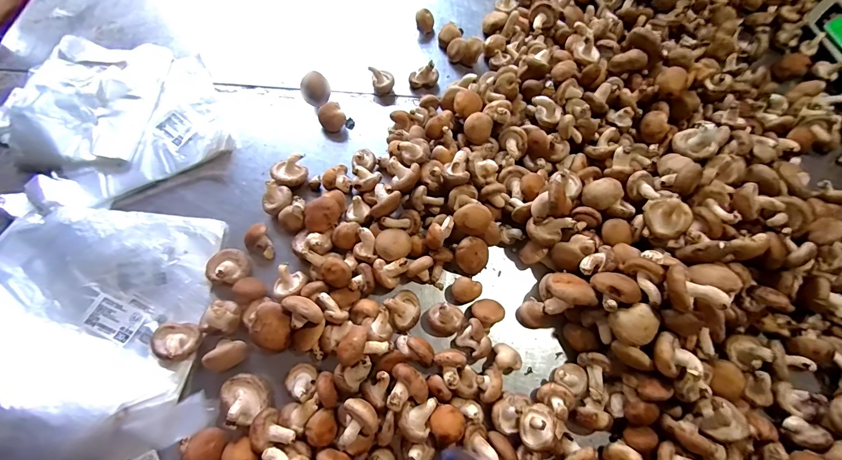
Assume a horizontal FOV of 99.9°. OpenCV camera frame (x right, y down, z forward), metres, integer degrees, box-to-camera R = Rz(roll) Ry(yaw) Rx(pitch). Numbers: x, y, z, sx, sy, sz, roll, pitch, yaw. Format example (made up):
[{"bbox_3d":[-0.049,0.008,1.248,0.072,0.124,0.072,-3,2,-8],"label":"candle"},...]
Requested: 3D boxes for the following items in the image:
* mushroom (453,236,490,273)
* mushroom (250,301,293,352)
[{"bbox_3d":[0.066,0.033,0.475,0.048,0.032,0.048,-1,68,-3],"label":"mushroom"},{"bbox_3d":[-0.176,0.116,0.420,0.051,0.022,0.057,28,92,-13],"label":"mushroom"}]

